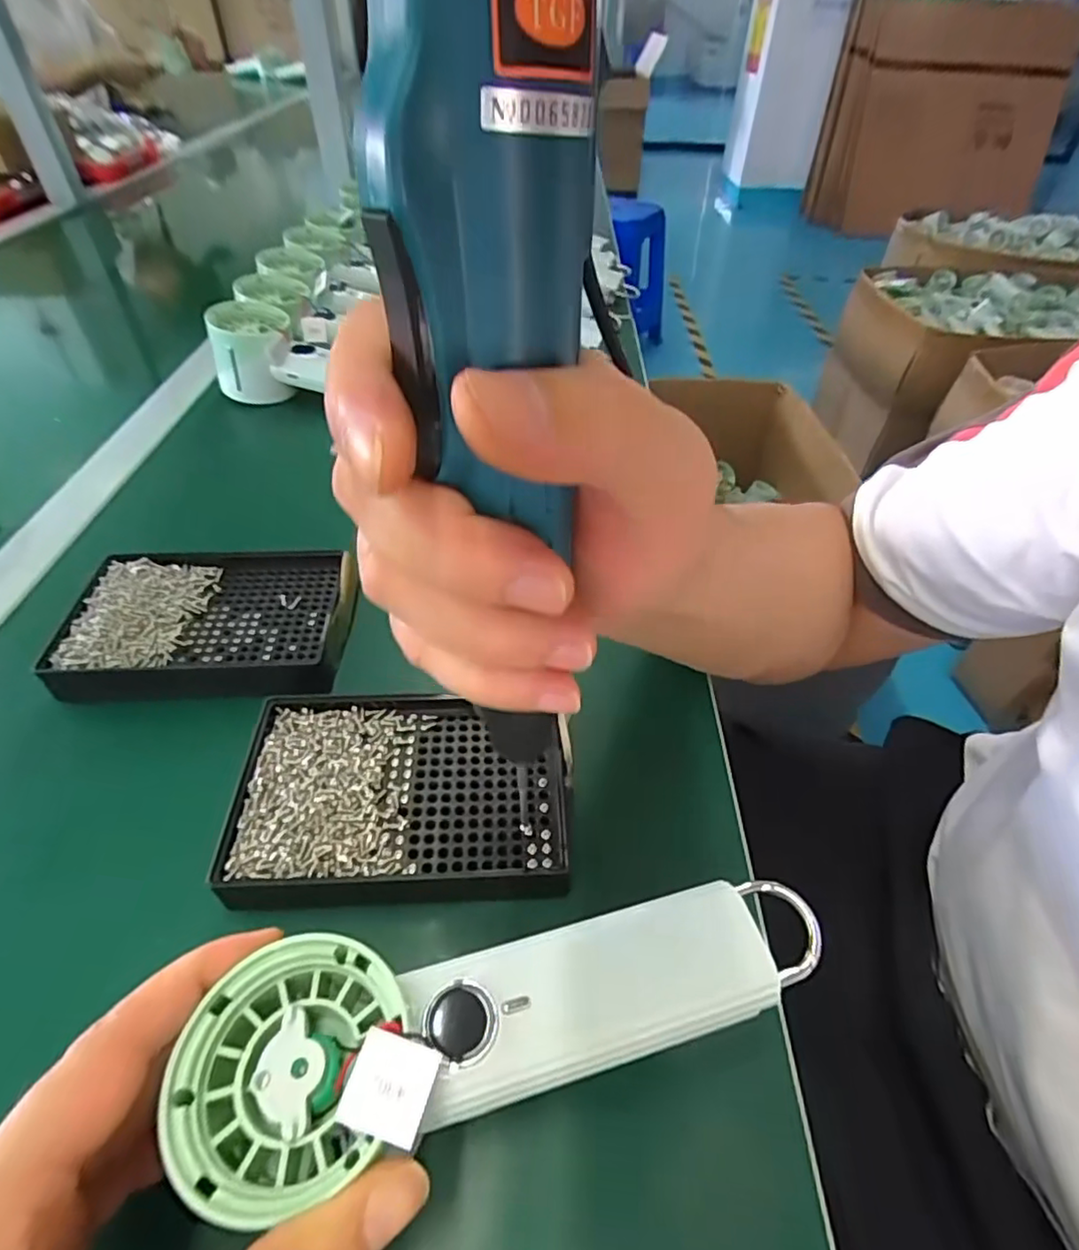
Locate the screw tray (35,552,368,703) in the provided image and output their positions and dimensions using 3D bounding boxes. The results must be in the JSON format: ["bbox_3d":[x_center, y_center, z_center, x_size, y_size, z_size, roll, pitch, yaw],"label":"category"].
[{"bbox_3d":[-0.175,-0.004,0.334,0.137,0.020,0.101,-3,47,-5],"label":"screw tray"}]

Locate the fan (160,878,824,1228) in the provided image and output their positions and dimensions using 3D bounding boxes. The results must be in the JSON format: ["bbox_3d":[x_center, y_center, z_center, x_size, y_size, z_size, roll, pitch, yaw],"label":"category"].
[{"bbox_3d":[-0.003,0.112,0.184,0.188,0.031,0.055,-5,46,-17],"label":"fan"}]

